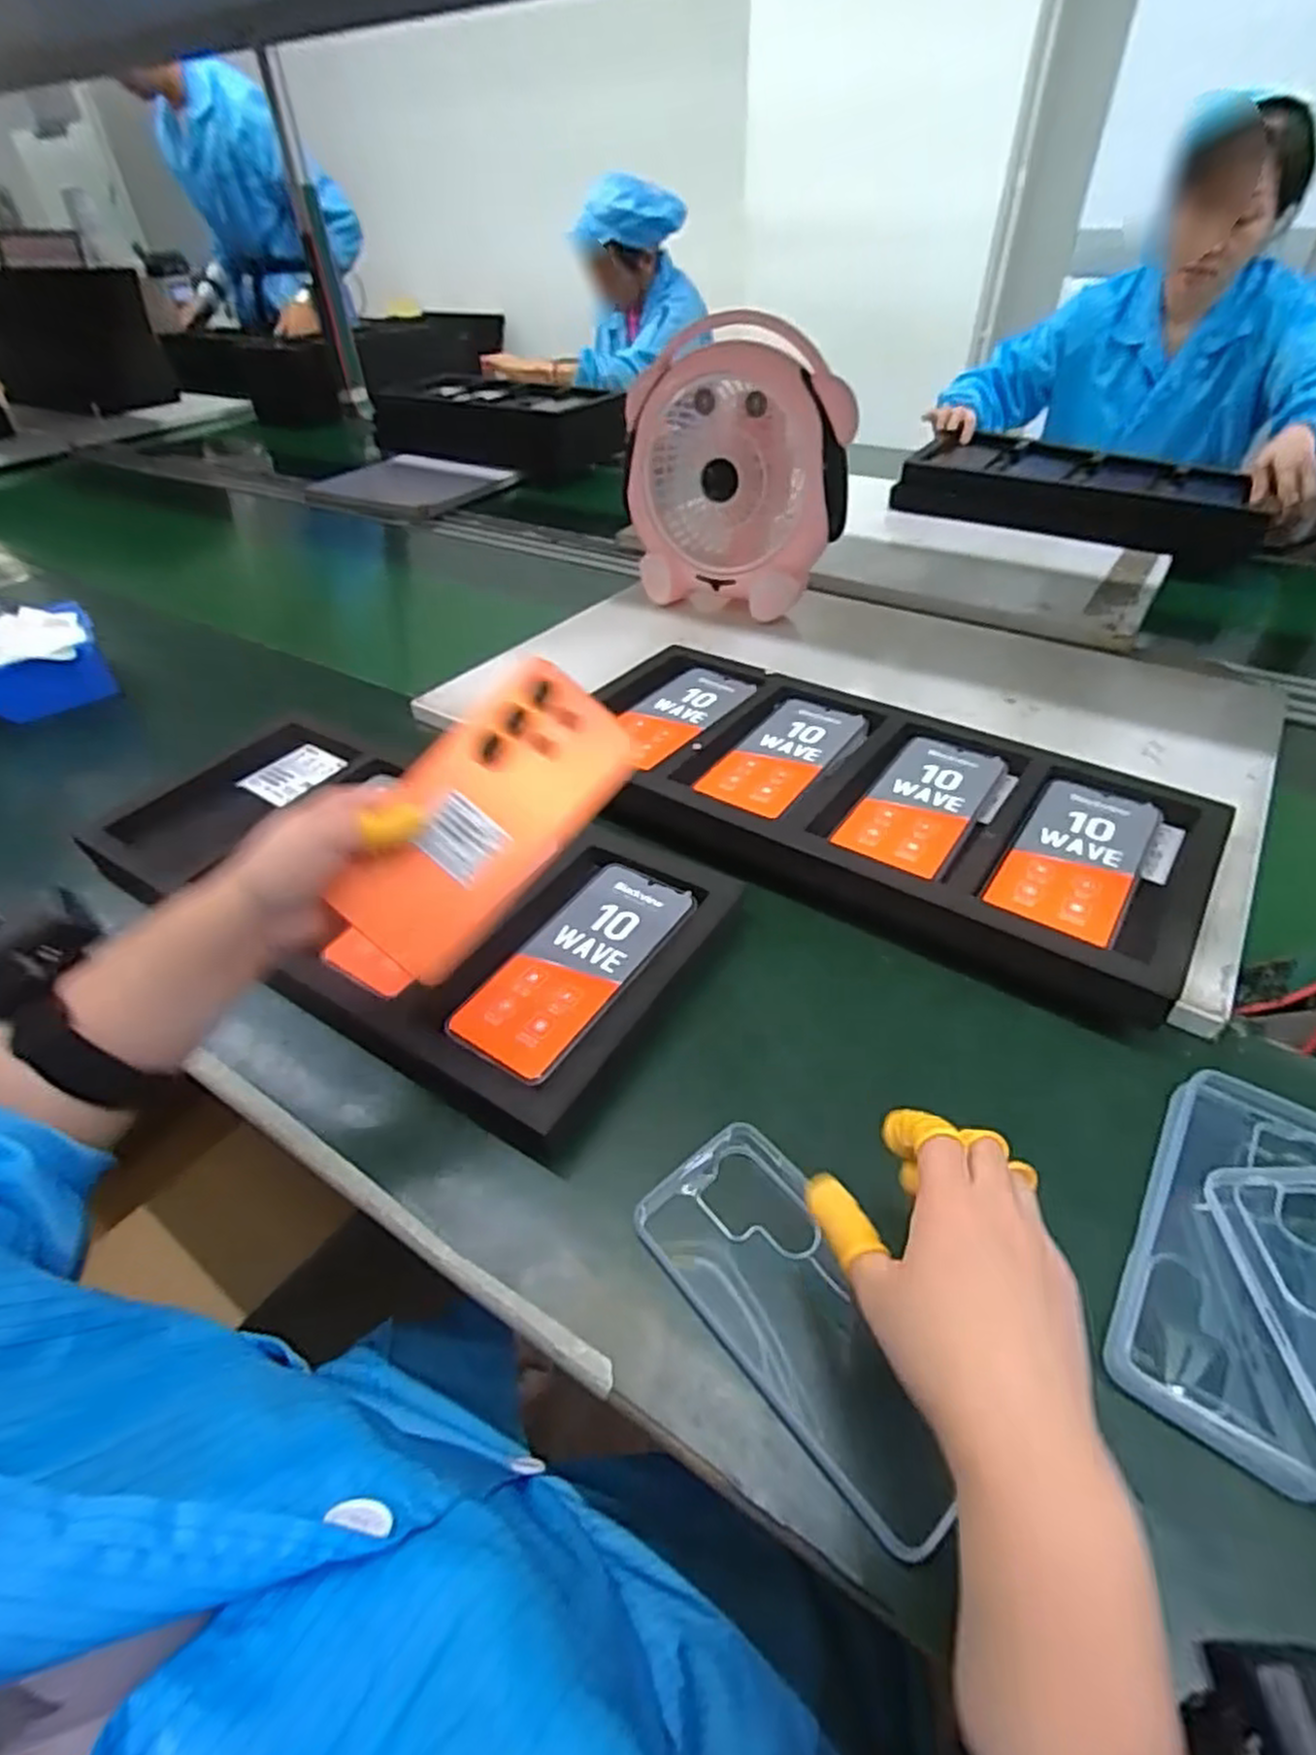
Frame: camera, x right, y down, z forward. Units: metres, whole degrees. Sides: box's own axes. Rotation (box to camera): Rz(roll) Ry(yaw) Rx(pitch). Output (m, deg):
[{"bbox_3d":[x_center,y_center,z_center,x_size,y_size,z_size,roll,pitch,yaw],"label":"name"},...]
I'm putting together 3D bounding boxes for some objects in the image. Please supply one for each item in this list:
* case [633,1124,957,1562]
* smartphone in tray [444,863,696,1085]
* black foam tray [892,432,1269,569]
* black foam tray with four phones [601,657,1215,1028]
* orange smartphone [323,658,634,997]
[{"bbox_3d":[0.067,0.196,0.348,0.078,0.016,0.171,-29,48,-26],"label":"case"},{"bbox_3d":[-0.053,0.052,0.489,0.077,0.006,0.172,24,49,27],"label":"smartphone in tray"},{"bbox_3d":[0.615,-0.563,1.122,0.480,0.072,0.219,24,49,27],"label":"black foam tray"},{"bbox_3d":[0.147,-0.078,0.585,0.485,0.037,0.233,24,49,27],"label":"black foam tray with four phones"},{"bbox_3d":[-0.097,-0.028,0.394,0.084,0.008,0.185,40,79,2],"label":"orange smartphone"}]

